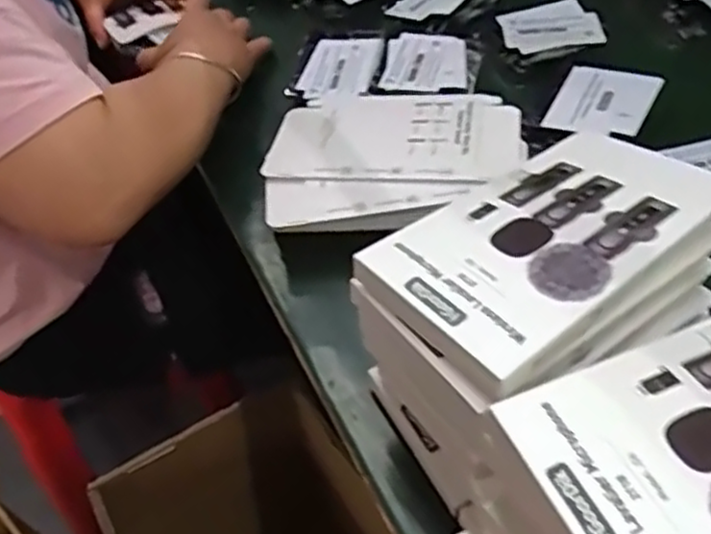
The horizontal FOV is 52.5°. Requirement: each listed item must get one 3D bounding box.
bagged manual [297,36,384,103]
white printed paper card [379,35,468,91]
[{"bbox_3d":[-0.012,-0.189,0.685,0.079,0.008,0.093,-3,52,21],"label":"bagged manual"},{"bbox_3d":[0.064,-0.185,0.651,0.074,0.004,0.080,5,50,10],"label":"white printed paper card"}]

